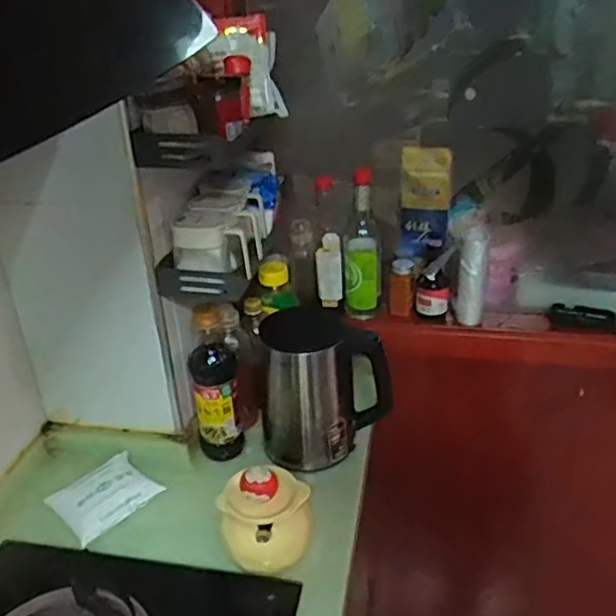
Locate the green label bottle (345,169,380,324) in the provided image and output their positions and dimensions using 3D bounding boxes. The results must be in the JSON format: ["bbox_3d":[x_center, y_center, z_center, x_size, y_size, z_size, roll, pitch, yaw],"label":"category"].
[{"bbox_3d":[0.102,-0.110,1.176,0.063,0.307,0.060,1,29,5],"label":"green label bottle"}]

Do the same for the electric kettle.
[{"bbox_3d":[0.024,0.111,1.017,0.199,0.251,0.130,-4,29,-3],"label":"electric kettle"}]

